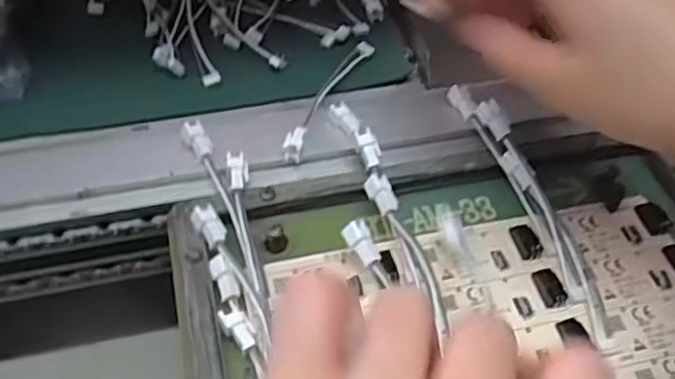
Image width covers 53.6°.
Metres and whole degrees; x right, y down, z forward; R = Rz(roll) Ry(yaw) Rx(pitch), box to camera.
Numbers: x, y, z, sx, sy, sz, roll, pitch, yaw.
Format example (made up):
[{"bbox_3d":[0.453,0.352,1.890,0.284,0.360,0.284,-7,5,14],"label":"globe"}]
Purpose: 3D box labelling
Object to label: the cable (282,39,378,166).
[{"bbox_3d":[-0.005,-0.048,0.342,0.013,0.010,0.100,20,52,13],"label":"cable"}]

